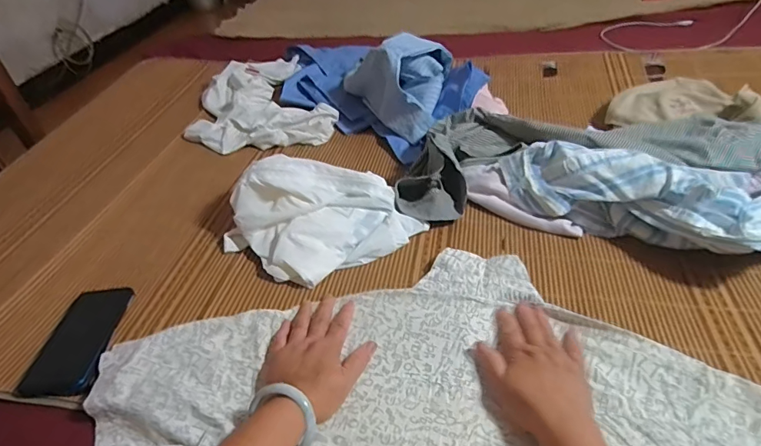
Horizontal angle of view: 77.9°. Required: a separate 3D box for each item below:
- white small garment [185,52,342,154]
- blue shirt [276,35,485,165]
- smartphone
[{"bbox_3d":[-0.258,-0.285,1.073,0.309,0.050,0.357,-6,40,1],"label":"white small garment"},{"bbox_3d":[-0.044,-0.329,1.022,0.500,0.145,0.228,30,52,35],"label":"blue shirt"},{"bbox_3d":[-0.382,0.147,0.602,0.091,0.012,0.159,-6,40,1],"label":"smartphone"}]

